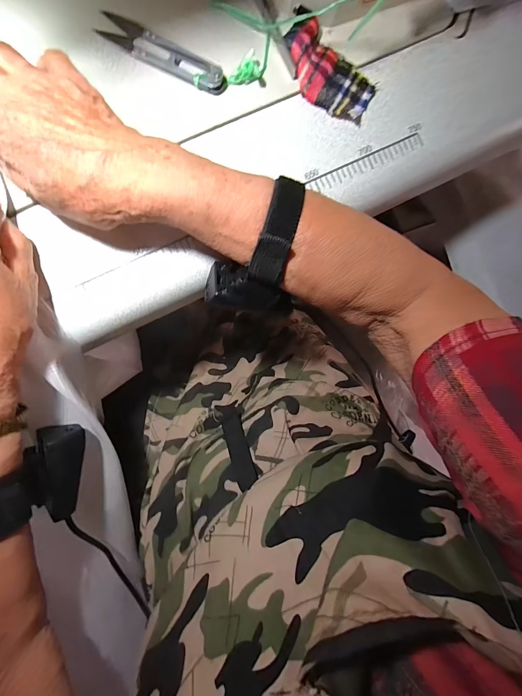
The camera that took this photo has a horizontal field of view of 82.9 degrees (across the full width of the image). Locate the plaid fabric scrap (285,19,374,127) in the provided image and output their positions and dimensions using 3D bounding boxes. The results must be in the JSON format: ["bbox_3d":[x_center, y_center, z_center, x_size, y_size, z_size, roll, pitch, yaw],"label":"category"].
[{"bbox_3d":[0.054,-0.218,0.235,0.080,0.010,0.047,34,87,-6],"label":"plaid fabric scrap"}]

